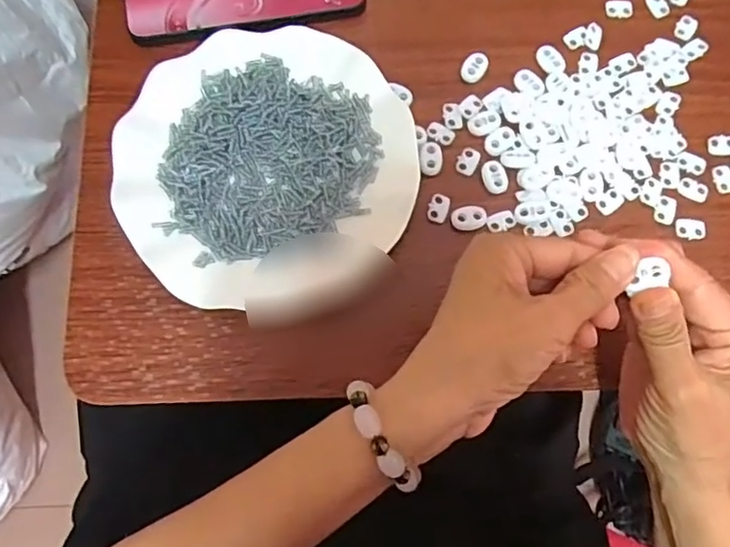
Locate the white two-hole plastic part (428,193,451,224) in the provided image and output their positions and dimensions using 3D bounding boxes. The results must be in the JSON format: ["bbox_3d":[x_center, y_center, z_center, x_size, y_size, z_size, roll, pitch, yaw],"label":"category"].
[{"bbox_3d":[0.048,-0.043,0.387,0.013,0.004,0.020,19,79,3],"label":"white two-hole plastic part"}]

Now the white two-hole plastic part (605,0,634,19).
[{"bbox_3d":[0.183,-0.190,0.428,0.020,0.004,0.014,-2,79,-1],"label":"white two-hole plastic part"}]

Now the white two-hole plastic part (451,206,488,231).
[{"bbox_3d":[0.067,-0.036,0.385,0.022,0.004,0.016,-6,79,-2],"label":"white two-hole plastic part"}]

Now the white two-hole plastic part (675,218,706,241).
[{"bbox_3d":[0.212,-0.029,0.389,0.019,0.005,0.013,5,79,0],"label":"white two-hole plastic part"}]

